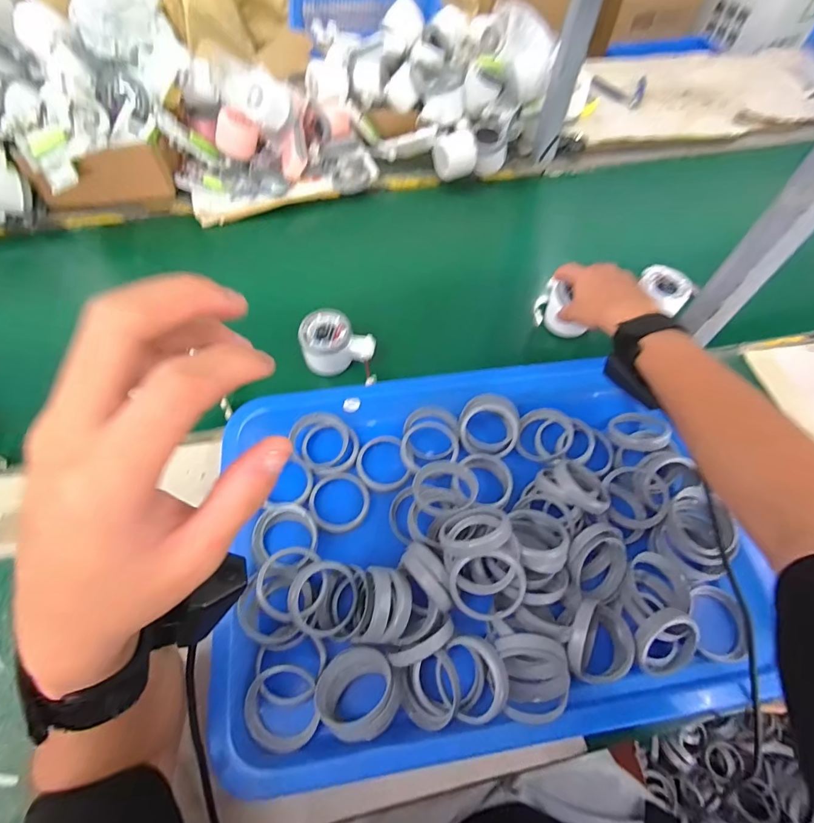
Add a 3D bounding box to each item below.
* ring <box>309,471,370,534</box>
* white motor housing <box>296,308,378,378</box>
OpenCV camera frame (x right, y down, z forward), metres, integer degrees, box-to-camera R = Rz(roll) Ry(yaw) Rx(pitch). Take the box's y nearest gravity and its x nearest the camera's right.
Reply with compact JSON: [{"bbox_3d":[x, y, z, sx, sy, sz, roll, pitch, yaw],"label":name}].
[{"bbox_3d":[-0.066,0.089,0.439,0.057,0.013,0.059,0,59,-1],"label":"ring"},{"bbox_3d":[-0.083,-0.081,0.529,0.085,0.050,0.062,-12,60,-8],"label":"white motor housing"}]

